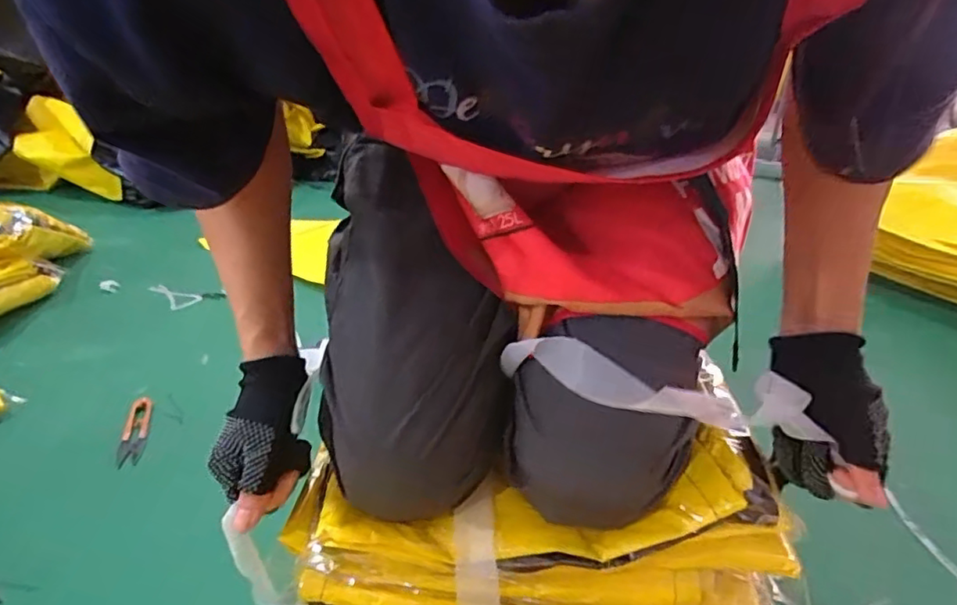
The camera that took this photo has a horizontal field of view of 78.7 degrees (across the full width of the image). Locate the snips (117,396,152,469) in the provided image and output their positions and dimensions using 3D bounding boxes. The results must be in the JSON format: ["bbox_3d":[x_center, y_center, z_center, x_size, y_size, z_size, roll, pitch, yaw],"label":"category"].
[{"bbox_3d":[-0.416,0.152,0.710,0.027,0.009,0.120,-5,27,-19],"label":"snips"}]

